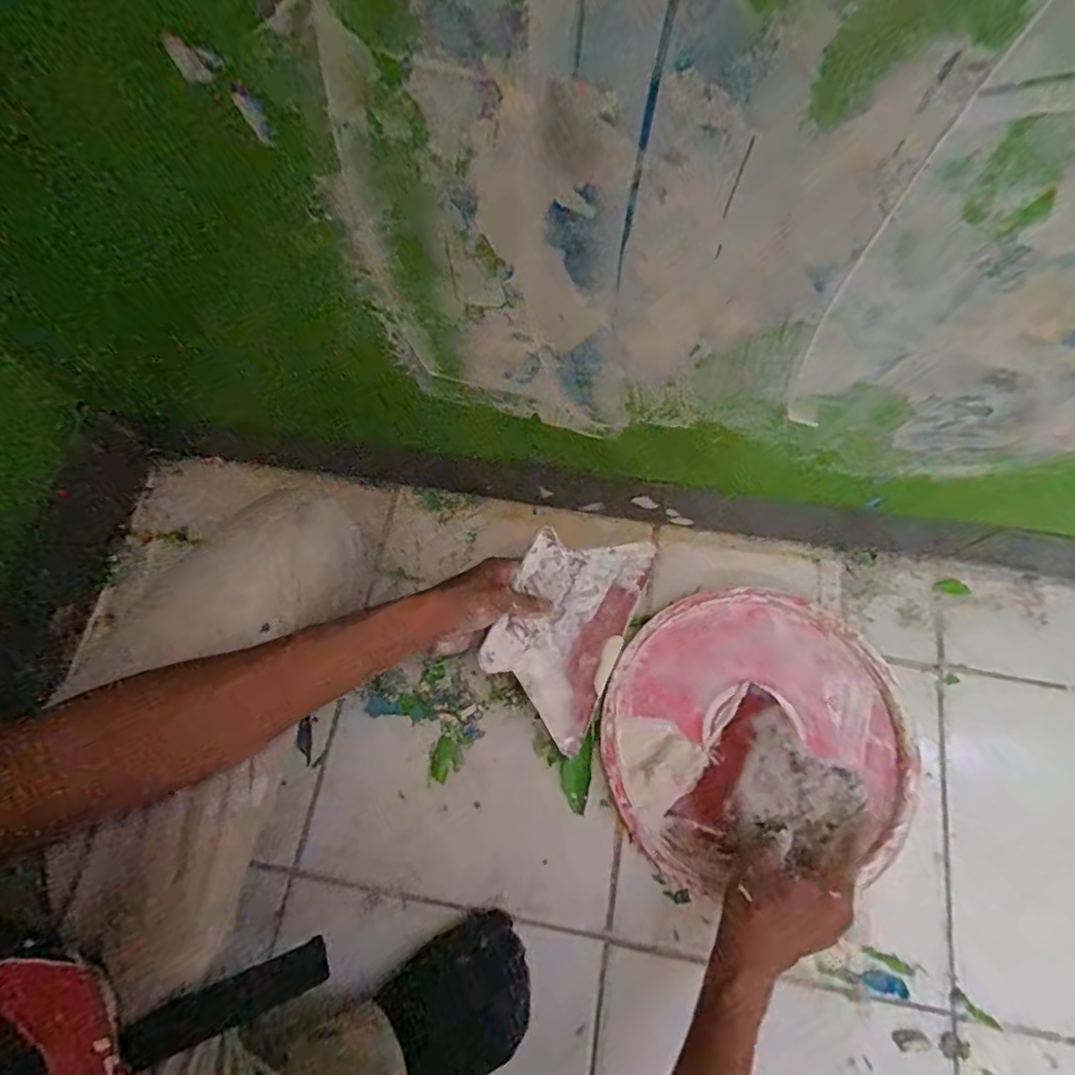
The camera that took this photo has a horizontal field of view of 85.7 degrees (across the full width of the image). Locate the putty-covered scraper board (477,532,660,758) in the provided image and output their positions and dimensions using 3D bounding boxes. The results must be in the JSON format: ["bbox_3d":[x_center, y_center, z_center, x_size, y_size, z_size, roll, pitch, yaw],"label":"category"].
[{"bbox_3d":[0.026,0.084,0.560,0.124,0.007,0.203,28,76,-15],"label":"putty-covered scraper board"}]

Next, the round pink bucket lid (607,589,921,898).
[{"bbox_3d":[0.207,0.188,0.558,0.279,0.031,0.270,-1,71,2],"label":"round pink bucket lid"}]

